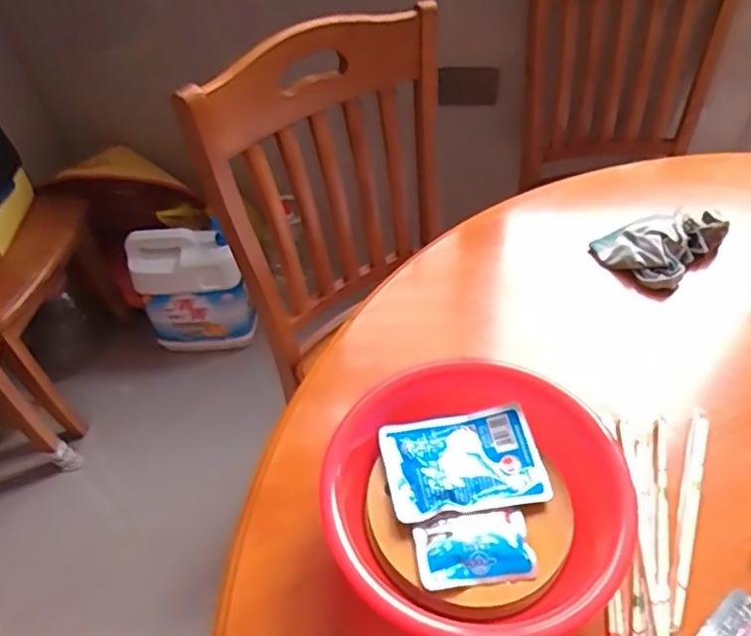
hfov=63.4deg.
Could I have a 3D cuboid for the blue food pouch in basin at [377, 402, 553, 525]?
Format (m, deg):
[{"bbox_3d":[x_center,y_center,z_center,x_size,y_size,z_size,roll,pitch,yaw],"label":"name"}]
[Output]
[{"bbox_3d":[0.073,0.122,0.511,0.127,0.018,0.086,-9,48,-5],"label":"blue food pouch in basin"}]

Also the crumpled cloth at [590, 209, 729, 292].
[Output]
[{"bbox_3d":[0.340,-0.095,0.727,0.140,0.039,0.106,-33,54,-25],"label":"crumpled cloth"}]

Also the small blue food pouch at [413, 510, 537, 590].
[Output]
[{"bbox_3d":[0.076,0.177,0.466,0.087,0.012,0.051,-8,48,-4],"label":"small blue food pouch"}]

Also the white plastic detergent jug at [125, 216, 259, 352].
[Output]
[{"bbox_3d":[-0.450,-0.062,1.522,0.260,0.322,0.120,-14,48,-9],"label":"white plastic detergent jug"}]

